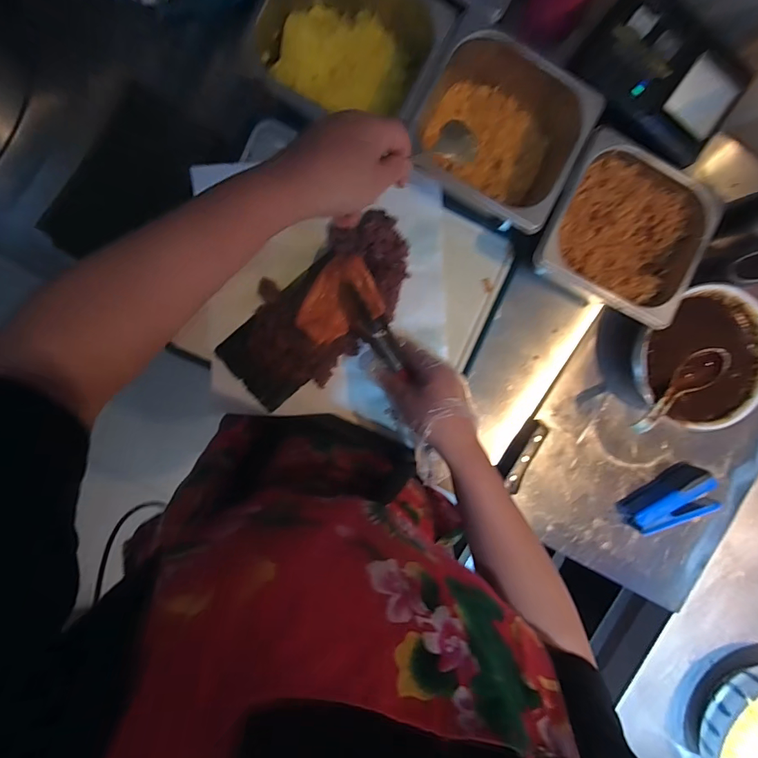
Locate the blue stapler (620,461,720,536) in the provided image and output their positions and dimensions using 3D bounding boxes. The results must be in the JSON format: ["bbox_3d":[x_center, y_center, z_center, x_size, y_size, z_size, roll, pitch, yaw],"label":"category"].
[{"bbox_3d":[0.402,0.166,0.567,0.130,0.047,0.063,-20,95,4],"label":"blue stapler"}]

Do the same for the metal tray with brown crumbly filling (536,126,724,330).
[{"bbox_3d":[0.278,-0.167,0.480,0.171,0.085,0.164,26,97,-1],"label":"metal tray with brown crumbly filling"}]

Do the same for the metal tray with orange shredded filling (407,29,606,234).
[{"bbox_3d":[0.132,-0.273,0.462,0.174,0.083,0.160,28,97,-1],"label":"metal tray with orange shredded filling"}]

